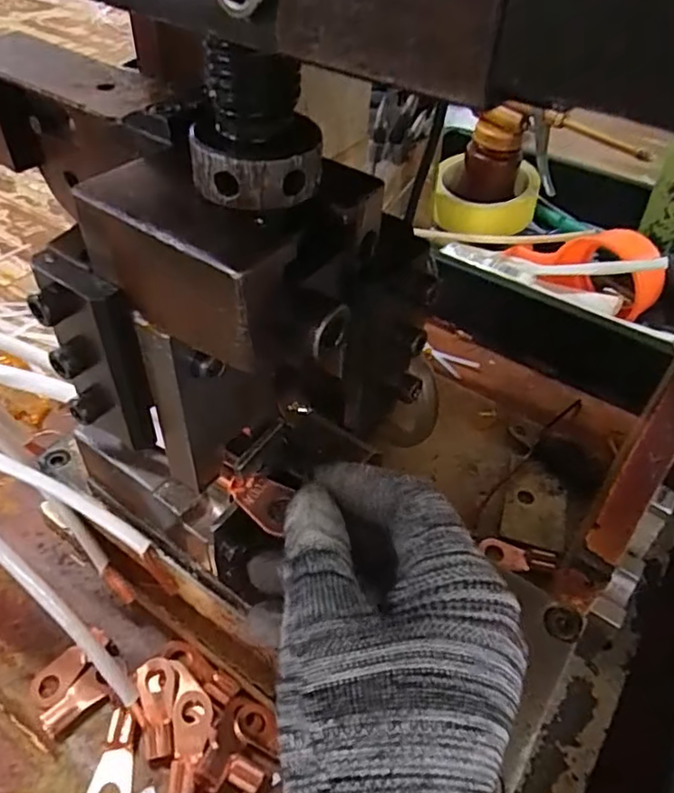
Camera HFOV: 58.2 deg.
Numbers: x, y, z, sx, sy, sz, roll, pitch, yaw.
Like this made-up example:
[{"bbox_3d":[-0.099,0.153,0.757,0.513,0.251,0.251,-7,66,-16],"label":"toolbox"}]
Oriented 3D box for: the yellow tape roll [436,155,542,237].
[{"bbox_3d":[0.132,-0.181,0.542,0.090,0.032,0.087,11,46,5],"label":"yellow tape roll"}]

